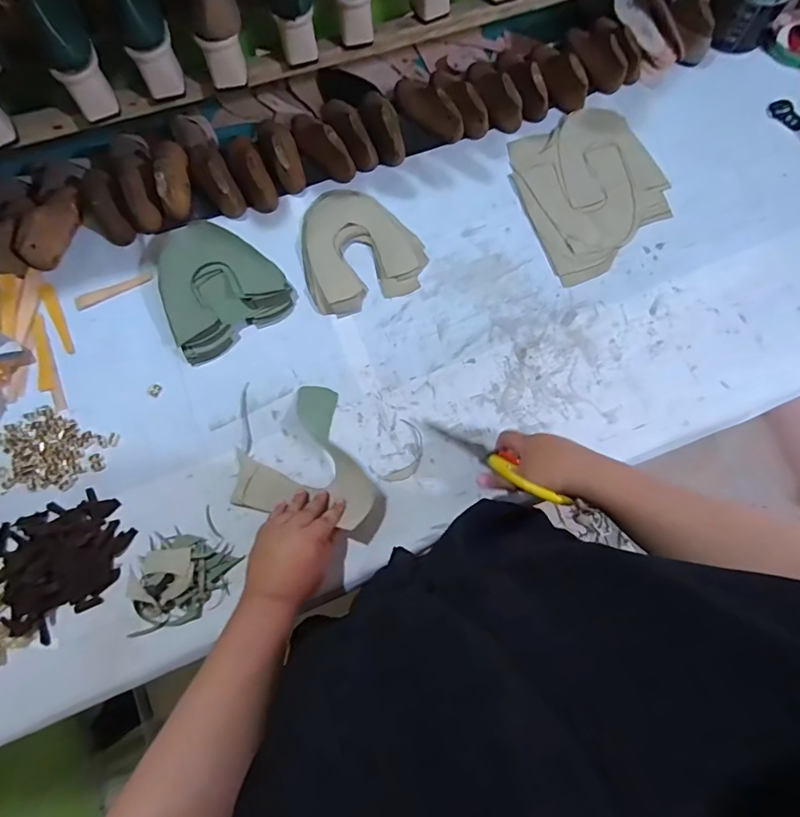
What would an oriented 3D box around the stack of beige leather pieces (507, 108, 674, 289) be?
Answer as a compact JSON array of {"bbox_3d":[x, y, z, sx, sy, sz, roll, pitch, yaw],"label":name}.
[{"bbox_3d":[0.294,-0.339,0.728,0.224,0.015,0.261,-22,76,-6],"label":"stack of beige leather pieces"}]

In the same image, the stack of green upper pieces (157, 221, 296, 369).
[{"bbox_3d":[-0.273,-0.190,0.678,0.165,0.035,0.207,-34,77,-9],"label":"stack of green upper pieces"}]

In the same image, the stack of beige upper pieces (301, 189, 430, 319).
[{"bbox_3d":[-0.063,-0.245,0.698,0.172,0.023,0.190,-21,76,-6],"label":"stack of beige upper pieces"}]

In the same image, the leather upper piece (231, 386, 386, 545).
[{"bbox_3d":[-0.105,0.059,0.611,0.192,0.044,0.175,16,75,4],"label":"leather upper piece"}]

